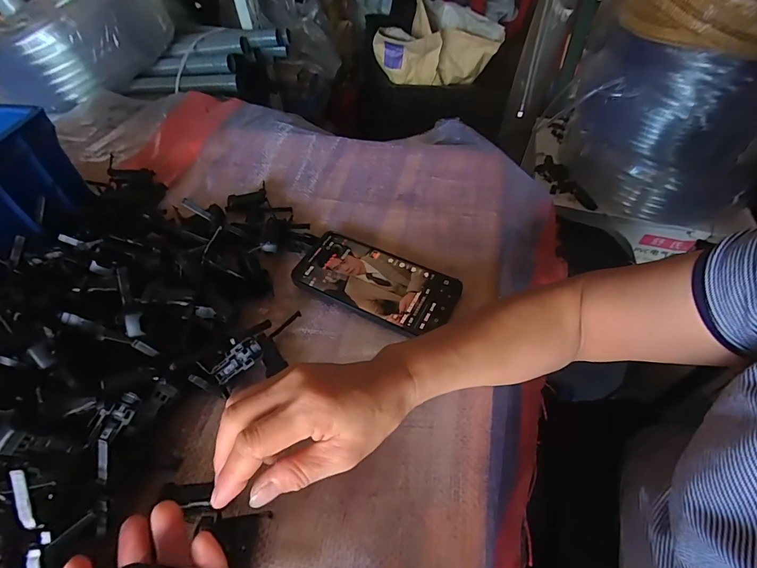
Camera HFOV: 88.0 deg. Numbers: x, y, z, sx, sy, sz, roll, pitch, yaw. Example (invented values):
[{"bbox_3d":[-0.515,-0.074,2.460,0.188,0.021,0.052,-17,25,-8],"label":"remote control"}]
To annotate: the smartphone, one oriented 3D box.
[{"bbox_3d":[-0.003,-0.002,0.404,0.164,0.016,0.079,20,55,20],"label":"smartphone"}]

